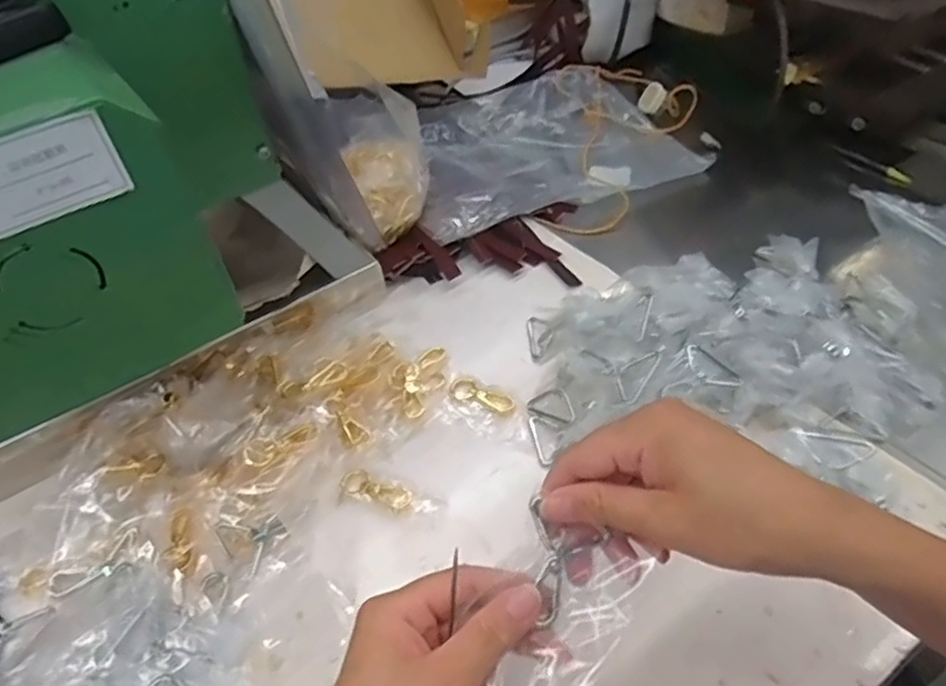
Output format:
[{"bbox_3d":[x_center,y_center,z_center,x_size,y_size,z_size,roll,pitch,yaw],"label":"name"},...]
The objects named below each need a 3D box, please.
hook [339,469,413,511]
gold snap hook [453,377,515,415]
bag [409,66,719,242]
[{"bbox_3d":[-0.071,0.108,0.505,0.055,0.005,0.022,15,48,19],"label":"hook"},{"bbox_3d":[0.008,0.045,0.564,0.056,0.004,0.021,22,50,24],"label":"gold snap hook"},{"bbox_3d":[0.076,-0.242,0.807,0.353,0.030,0.257,-20,52,-15],"label":"bag"}]

